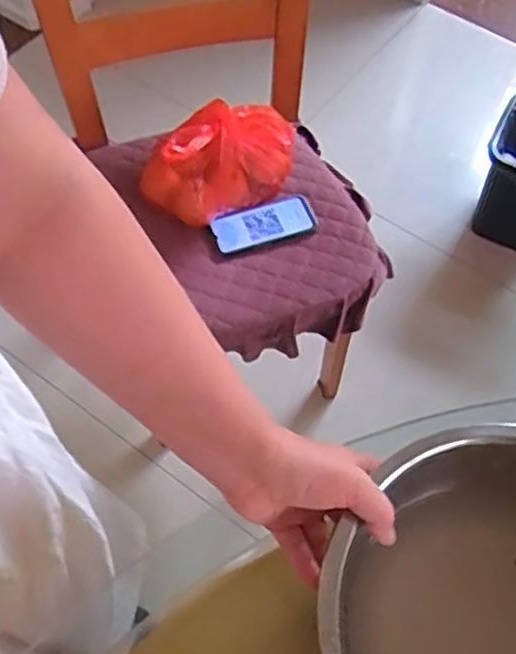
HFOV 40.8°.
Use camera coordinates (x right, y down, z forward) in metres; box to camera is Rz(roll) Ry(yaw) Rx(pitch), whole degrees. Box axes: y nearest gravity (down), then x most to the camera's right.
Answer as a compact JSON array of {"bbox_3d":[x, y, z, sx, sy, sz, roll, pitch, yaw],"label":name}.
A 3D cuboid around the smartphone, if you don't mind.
[{"bbox_3d":[0.010,-0.164,1.093,0.163,0.013,0.074,-16,61,-11],"label":"smartphone"}]

